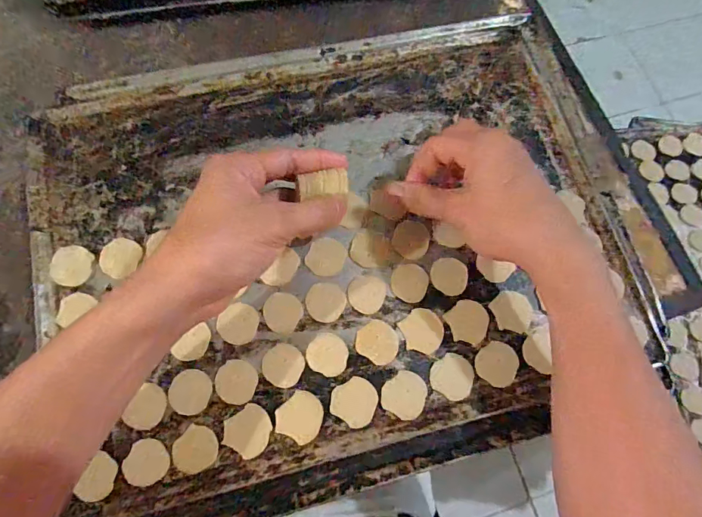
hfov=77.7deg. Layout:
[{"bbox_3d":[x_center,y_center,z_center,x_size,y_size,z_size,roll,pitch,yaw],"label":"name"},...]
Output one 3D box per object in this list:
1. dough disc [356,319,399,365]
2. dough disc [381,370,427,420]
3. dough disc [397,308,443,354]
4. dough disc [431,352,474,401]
[{"bbox_3d":[0.021,0.062,0.328,0.031,0.004,0.029,0,71,0],"label":"dough disc"},{"bbox_3d":[0.039,0.098,0.316,0.031,0.004,0.032,0,71,0],"label":"dough disc"},{"bbox_3d":[0.055,0.055,0.332,0.032,0.004,0.033,0,71,0],"label":"dough disc"},{"bbox_3d":[0.076,0.087,0.322,0.031,0.004,0.031,0,71,0],"label":"dough disc"}]

